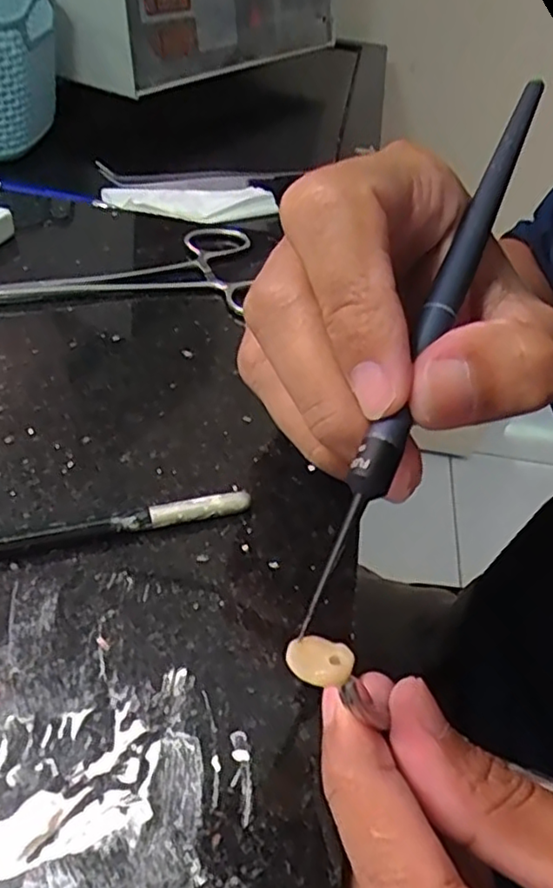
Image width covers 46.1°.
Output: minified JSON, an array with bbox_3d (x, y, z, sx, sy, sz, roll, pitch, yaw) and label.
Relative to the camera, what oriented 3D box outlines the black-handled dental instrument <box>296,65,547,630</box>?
[{"bbox_3d":[0.038,-0.031,0.147,0.008,0.005,0.154,21,69,15],"label":"black-handled dental instrument"}]

